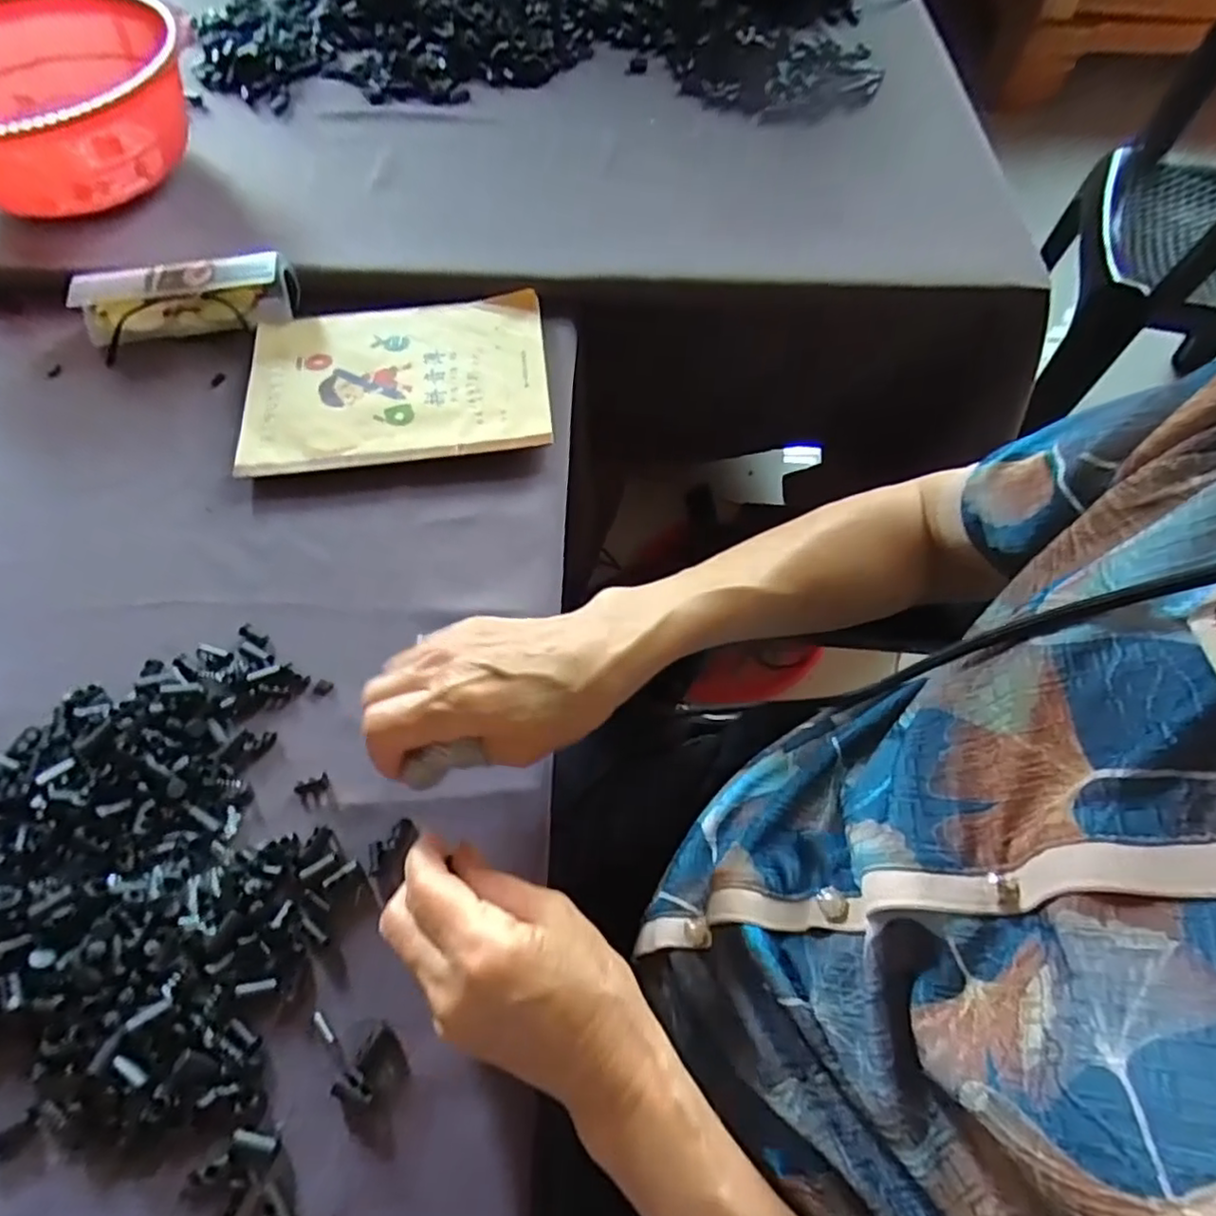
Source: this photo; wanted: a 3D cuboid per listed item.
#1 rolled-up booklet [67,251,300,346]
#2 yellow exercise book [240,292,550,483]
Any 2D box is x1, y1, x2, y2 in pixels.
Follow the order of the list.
[{"bbox_3d":[-0.313,-0.229,0.481,0.157,0.038,0.038,-7,63,-3],"label":"rolled-up booklet"},{"bbox_3d":[-0.147,-0.160,0.456,0.203,0.008,0.140,-6,64,-3],"label":"yellow exercise book"}]

